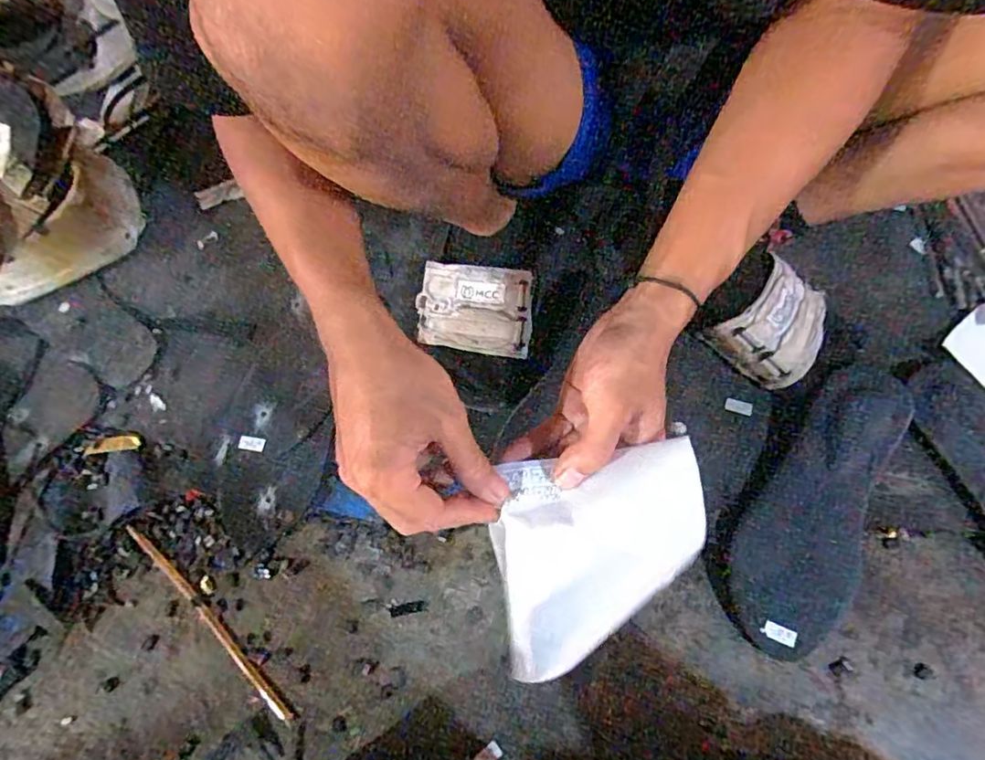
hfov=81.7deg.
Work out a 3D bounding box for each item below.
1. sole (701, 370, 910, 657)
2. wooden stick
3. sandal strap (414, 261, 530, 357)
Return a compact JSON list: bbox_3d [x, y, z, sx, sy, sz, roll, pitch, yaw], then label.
[{"bbox_3d":[0.283,0.105,0.499,0.107,0.017,0.259,29,84,30],"label":"sole"},{"bbox_3d":[-0.249,0.209,0.497,0.222,0.011,0.012,41,76,15],"label":"wooden stick"},{"bbox_3d":[-0.017,-0.070,0.535,0.111,0.035,0.079,13,99,19],"label":"sandal strap"}]

